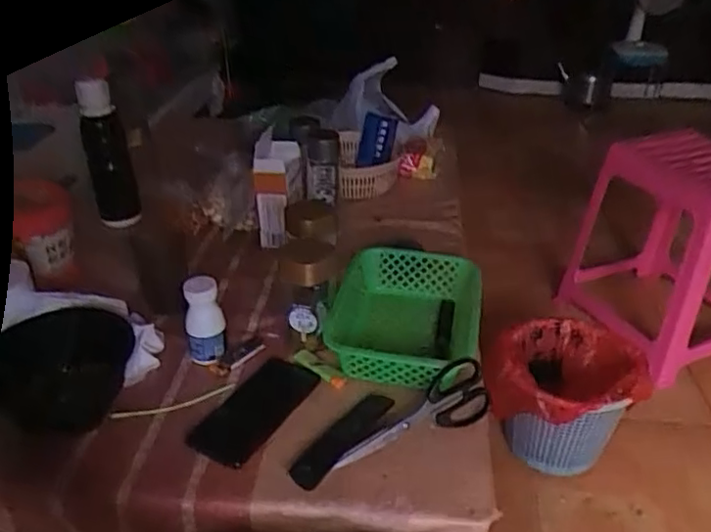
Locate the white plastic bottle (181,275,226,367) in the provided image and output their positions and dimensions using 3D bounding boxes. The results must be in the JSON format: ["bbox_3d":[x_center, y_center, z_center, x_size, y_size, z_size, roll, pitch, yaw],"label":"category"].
[{"bbox_3d":[-0.188,0.070,0.759,0.048,0.107,0.037,-11,33,-16],"label":"white plastic bottle"}]

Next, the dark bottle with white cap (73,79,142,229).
[{"bbox_3d":[-0.418,-0.185,1.031,0.070,0.262,0.081,-15,33,-20],"label":"dark bottle with white cap"}]

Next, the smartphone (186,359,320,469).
[{"bbox_3d":[-0.115,0.165,0.710,0.074,0.014,0.160,14,34,27],"label":"smartphone"}]

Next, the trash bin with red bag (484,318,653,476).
[{"bbox_3d":[0.395,0.239,1.136,0.222,0.245,0.225,0,32,0],"label":"trash bin with red bag"}]

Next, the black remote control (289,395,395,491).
[{"bbox_3d":[-0.013,0.185,0.664,0.042,0.012,0.146,25,40,35],"label":"black remote control"}]

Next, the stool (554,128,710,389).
[{"bbox_3d":[0.755,-0.054,1.455,0.391,0.462,0.407,-14,34,-21],"label":"stool"}]

